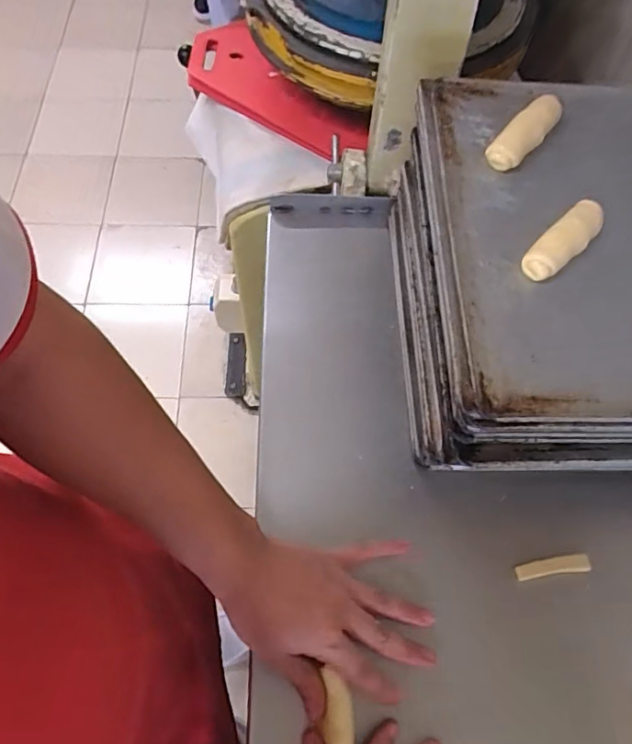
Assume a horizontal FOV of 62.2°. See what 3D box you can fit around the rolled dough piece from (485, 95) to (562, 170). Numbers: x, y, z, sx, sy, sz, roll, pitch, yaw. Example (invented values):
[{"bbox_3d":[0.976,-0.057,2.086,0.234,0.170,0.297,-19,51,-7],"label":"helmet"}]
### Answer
[{"bbox_3d":[0.182,-0.208,0.450,0.024,0.022,0.094,40,68,15],"label":"rolled dough piece"}]

